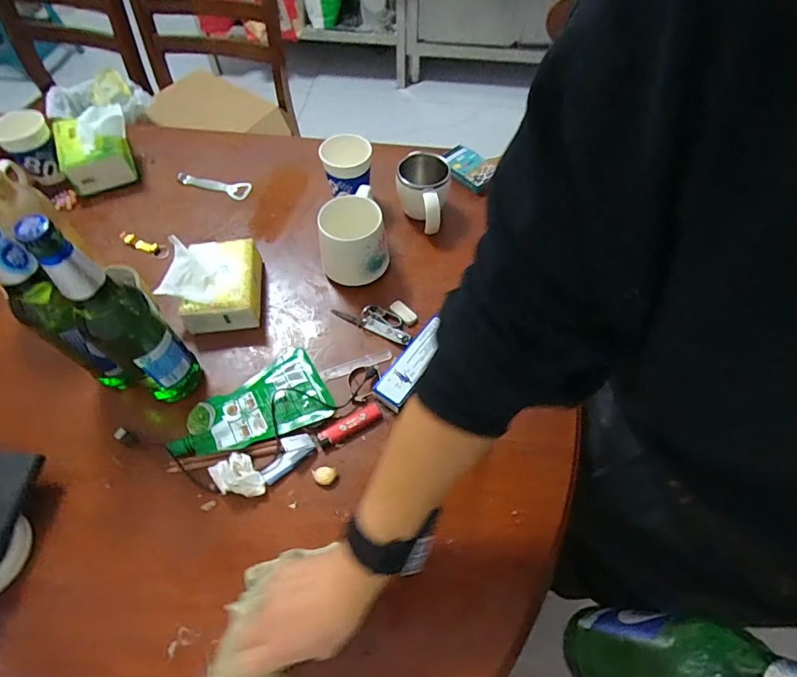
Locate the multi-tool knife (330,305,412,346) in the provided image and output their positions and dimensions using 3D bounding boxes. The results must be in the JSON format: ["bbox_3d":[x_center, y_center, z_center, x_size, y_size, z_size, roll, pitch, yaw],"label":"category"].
[{"bbox_3d":[-0.033,-0.029,0.628,0.119,0.021,0.037,23,62,12],"label":"multi-tool knife"}]

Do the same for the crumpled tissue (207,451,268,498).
[{"bbox_3d":[-0.181,0.157,0.504,0.044,0.030,0.053,-33,65,-18],"label":"crumpled tissue"}]

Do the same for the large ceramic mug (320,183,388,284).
[{"bbox_3d":[-0.066,-0.144,0.649,0.095,0.097,0.108,-7,60,-5],"label":"large ceramic mug"}]

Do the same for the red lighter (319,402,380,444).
[{"bbox_3d":[-0.059,0.104,0.550,0.080,0.011,0.024,-26,63,-15],"label":"red lighter"}]

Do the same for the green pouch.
[{"bbox_3d":[-0.184,0.089,0.557,0.187,0.017,0.109,-27,64,-16],"label":"green pouch"}]

